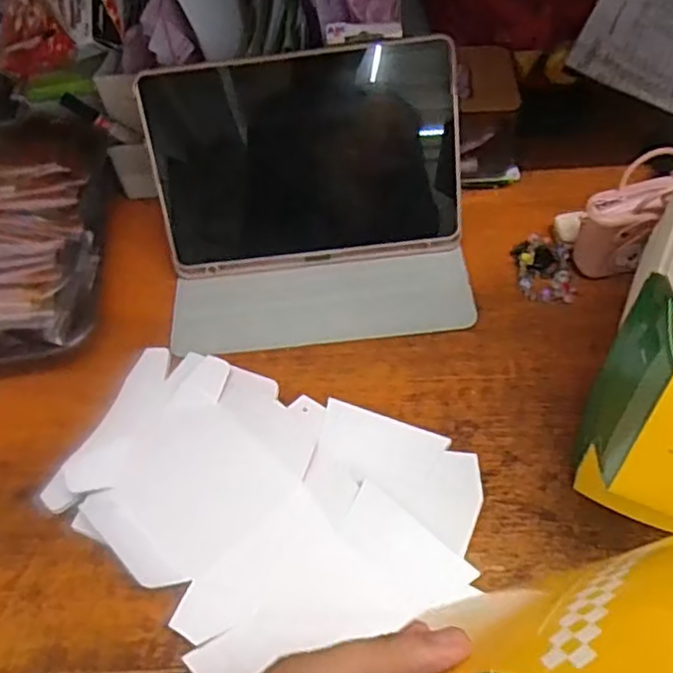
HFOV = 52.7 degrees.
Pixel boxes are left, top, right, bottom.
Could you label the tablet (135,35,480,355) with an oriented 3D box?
[{"bbox_3d":[-0.025,-0.139,0.624,0.280,0.152,0.229,-4,53,1],"label":"tablet"}]

